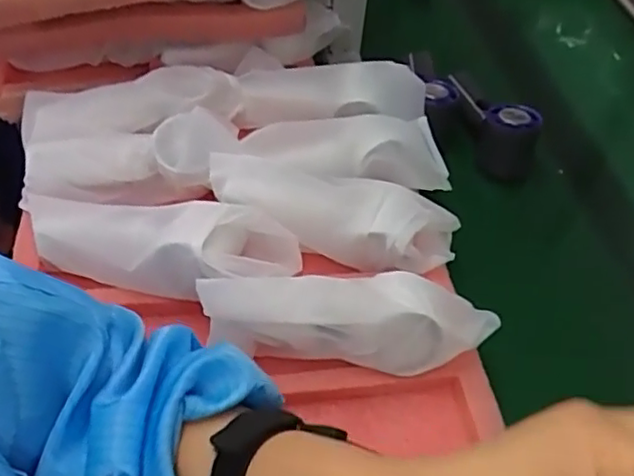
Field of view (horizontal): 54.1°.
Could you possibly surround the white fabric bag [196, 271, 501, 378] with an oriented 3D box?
[{"bbox_3d":[0.025,0.047,0.427,0.199,0.050,0.065,7,49,0],"label":"white fabric bag"}]

